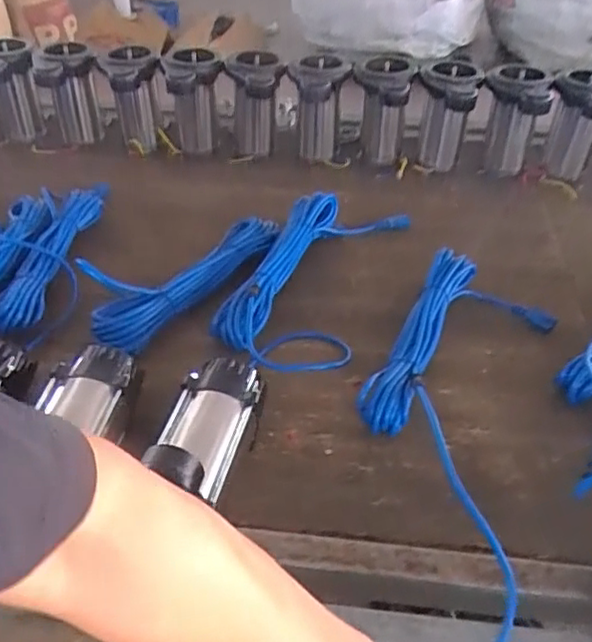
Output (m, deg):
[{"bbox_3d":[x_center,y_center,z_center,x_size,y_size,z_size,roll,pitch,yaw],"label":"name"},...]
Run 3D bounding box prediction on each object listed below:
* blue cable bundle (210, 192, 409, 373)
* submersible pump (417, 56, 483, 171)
[{"bbox_3d":[0.030,-0.081,0.982,0.194,0.073,0.426,13,42,14],"label":"blue cable bundle"},{"bbox_3d":[0.290,-0.388,1.237,0.112,0.200,0.104,9,41,10],"label":"submersible pump"}]

